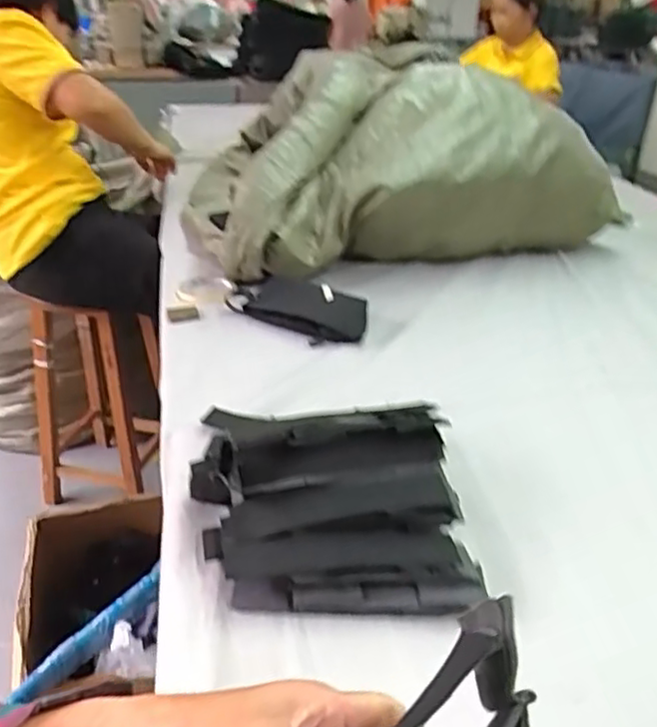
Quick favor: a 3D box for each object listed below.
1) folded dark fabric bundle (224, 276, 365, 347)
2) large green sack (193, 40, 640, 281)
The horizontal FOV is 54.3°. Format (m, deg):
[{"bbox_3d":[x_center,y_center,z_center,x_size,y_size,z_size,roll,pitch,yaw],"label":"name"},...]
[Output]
[{"bbox_3d":[-0.047,-0.082,0.940,0.229,0.042,0.092,18,33,25],"label":"folded dark fabric bundle"},{"bbox_3d":[0.115,-0.372,1.221,0.723,0.279,0.435,-10,32,-21],"label":"large green sack"}]

